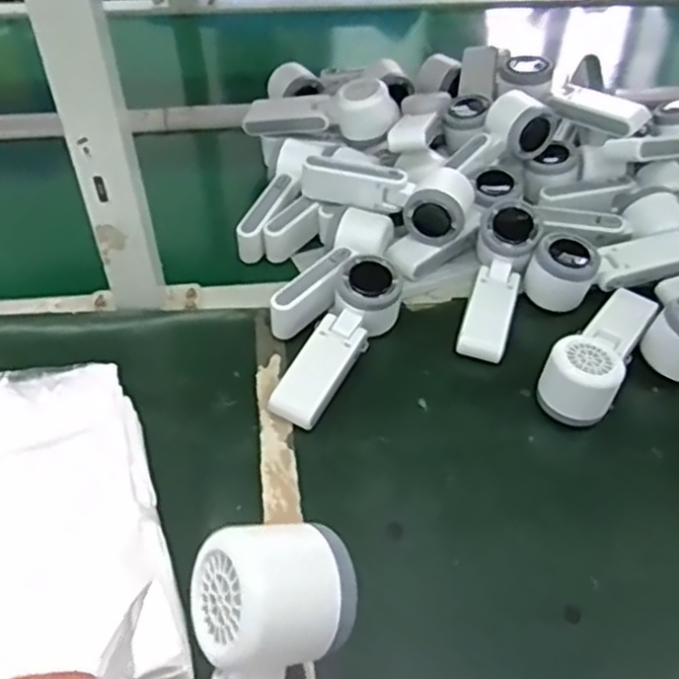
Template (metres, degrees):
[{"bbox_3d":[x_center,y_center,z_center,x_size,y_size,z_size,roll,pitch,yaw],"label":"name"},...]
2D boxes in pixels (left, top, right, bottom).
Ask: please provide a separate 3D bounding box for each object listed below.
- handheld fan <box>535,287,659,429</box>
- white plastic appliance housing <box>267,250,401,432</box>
[{"bbox_3d":[0.224,0.004,0.611,0.059,0.057,0.156,26,52,21],"label":"handheld fan"},{"bbox_3d":[-0.001,0.002,0.602,0.058,0.056,0.163,22,50,17],"label":"white plastic appliance housing"}]

